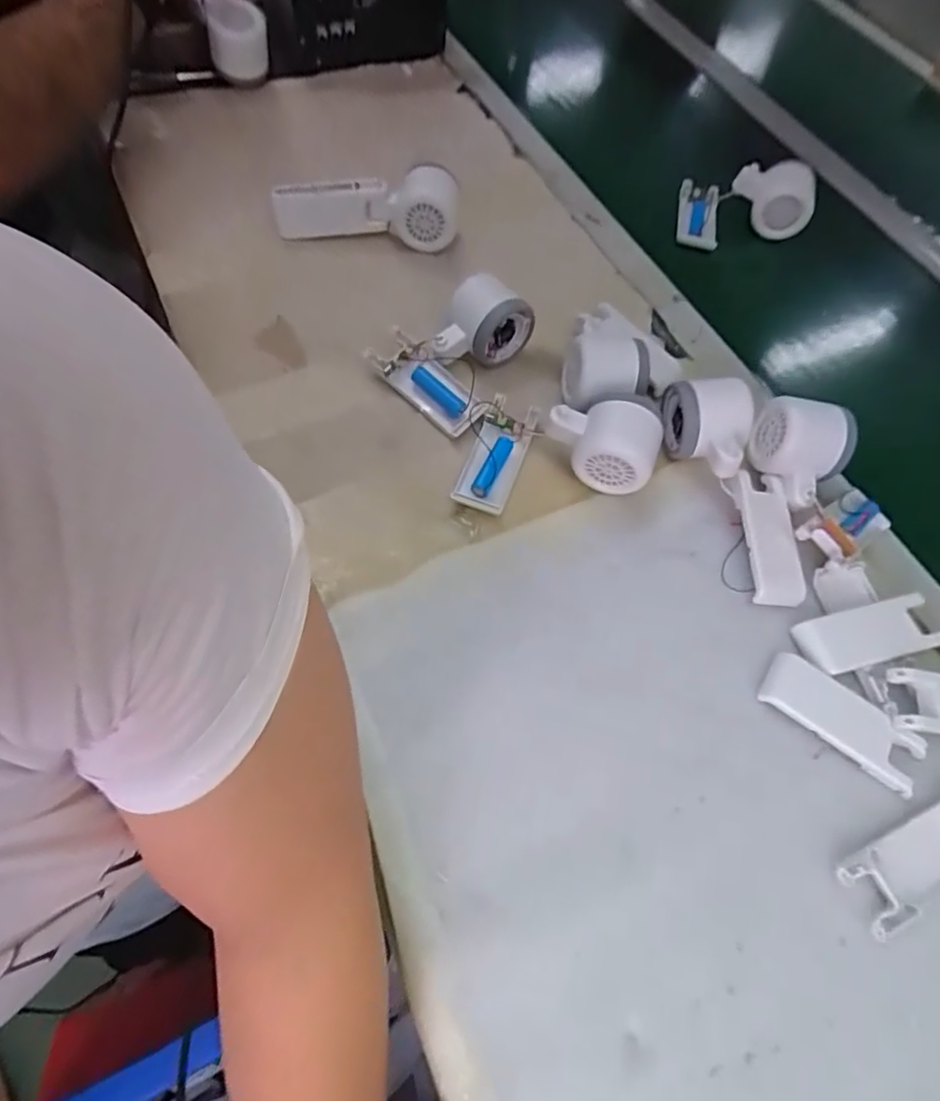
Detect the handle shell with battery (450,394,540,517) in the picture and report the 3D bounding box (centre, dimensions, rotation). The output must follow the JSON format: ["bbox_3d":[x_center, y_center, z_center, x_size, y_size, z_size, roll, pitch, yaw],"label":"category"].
[{"bbox_3d":[0.020,-0.075,0.468,0.041,0.024,0.099,22,62,4],"label":"handle shell with battery"}]

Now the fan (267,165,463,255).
[{"bbox_3d":[-0.094,-0.311,0.556,0.161,0.053,0.037,0,62,-7],"label":"fan"}]

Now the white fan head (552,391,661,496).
[{"bbox_3d":[0.098,-0.083,0.458,0.080,0.055,0.053,15,60,3],"label":"white fan head"}]

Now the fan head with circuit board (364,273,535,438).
[{"bbox_3d":[-0.016,-0.169,0.496,0.100,0.055,0.128,25,61,9],"label":"fan head with circuit board"}]

